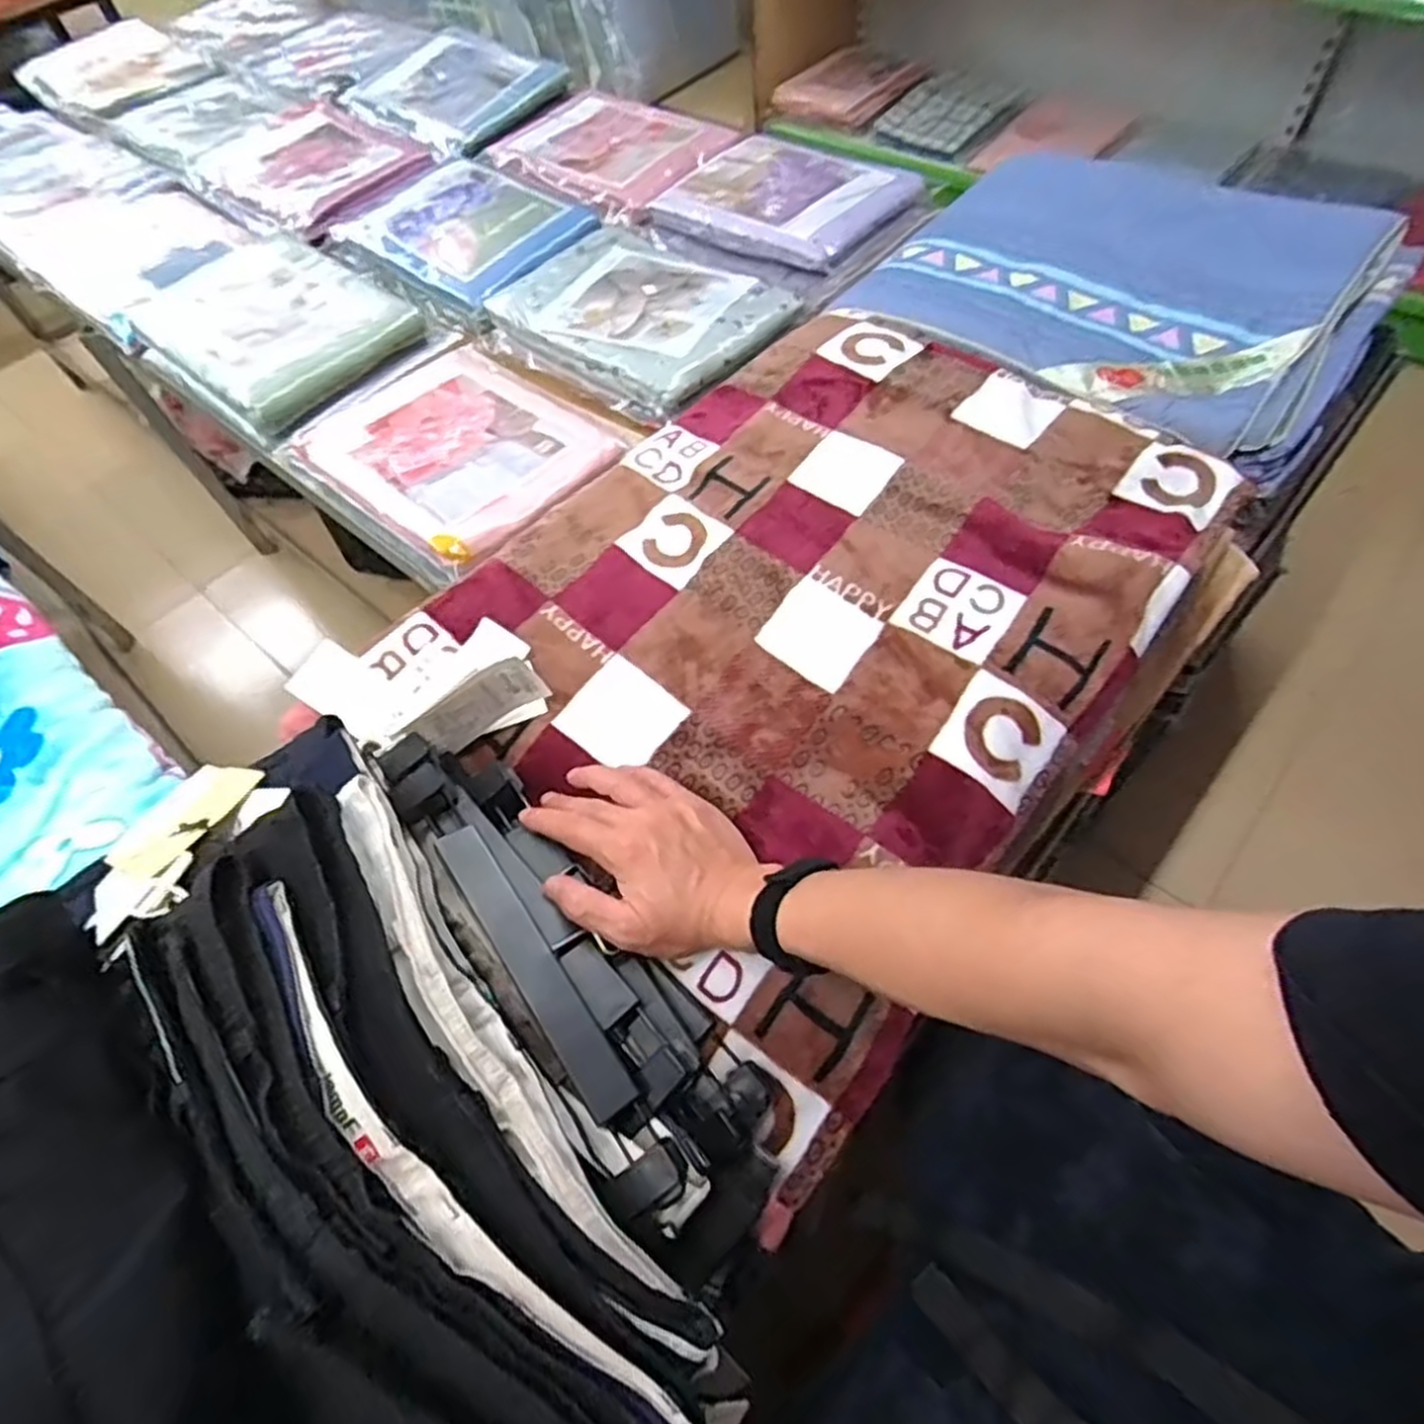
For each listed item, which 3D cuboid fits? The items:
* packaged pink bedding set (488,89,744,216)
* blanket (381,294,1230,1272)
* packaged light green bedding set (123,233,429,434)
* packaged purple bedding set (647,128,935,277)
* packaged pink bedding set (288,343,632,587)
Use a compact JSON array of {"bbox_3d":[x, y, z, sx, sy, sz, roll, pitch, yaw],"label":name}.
[{"bbox_3d":[-0.191,-1.031,1.429,0.452,0.066,0.300,36,63,27],"label":"packaged pink bedding set"},{"bbox_3d":[0.081,-0.085,0.673,0.464,0.128,0.643,32,67,23],"label":"blanket"},{"bbox_3d":[-0.652,-0.590,1.188,0.468,0.052,0.305,38,69,25],"label":"packaged light green bedding set"},{"bbox_3d":[0.104,-0.811,1.231,0.381,0.070,0.263,37,69,25],"label":"packaged purple bedding set"},{"bbox_3d":[-0.310,-0.337,0.991,0.384,0.048,0.317,36,68,25],"label":"packaged pink bedding set"}]

